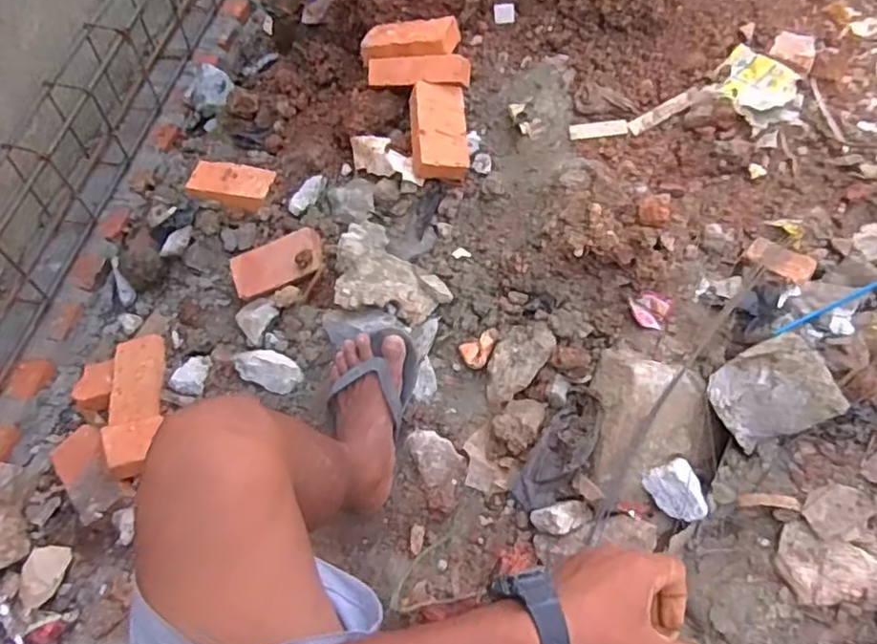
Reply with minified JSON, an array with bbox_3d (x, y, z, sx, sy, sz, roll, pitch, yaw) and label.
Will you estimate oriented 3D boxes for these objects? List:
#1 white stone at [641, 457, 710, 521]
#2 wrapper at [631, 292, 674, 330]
[{"bbox_3d":[0.307,0.210,0.816,0.080,0.044,0.061,39,67,20],"label":"white stone"},{"bbox_3d":[0.283,-0.017,0.868,0.050,0.011,0.047,30,85,17],"label":"wrapper"}]

